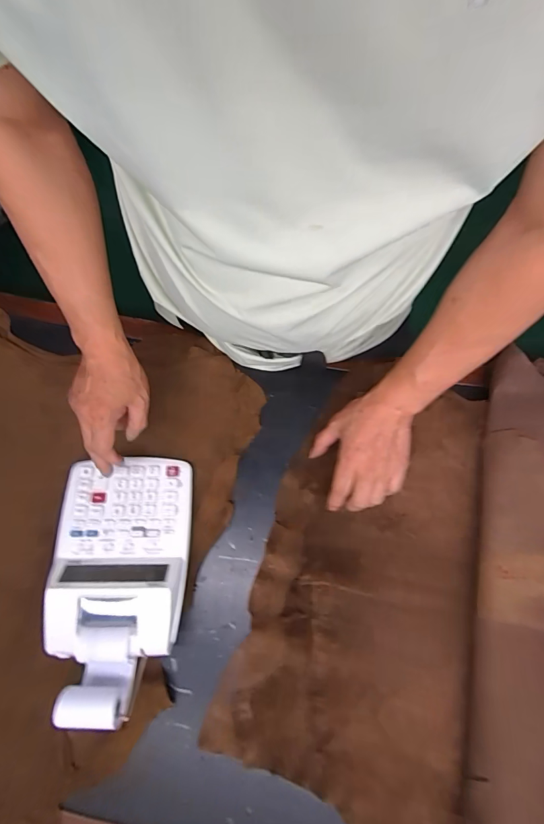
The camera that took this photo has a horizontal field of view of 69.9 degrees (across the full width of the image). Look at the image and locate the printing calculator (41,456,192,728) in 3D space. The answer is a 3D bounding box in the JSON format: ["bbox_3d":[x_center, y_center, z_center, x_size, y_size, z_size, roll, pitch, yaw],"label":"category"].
[{"bbox_3d":[-0.183,0.187,0.449,0.157,0.061,0.267,-2,75,1],"label":"printing calculator"}]

